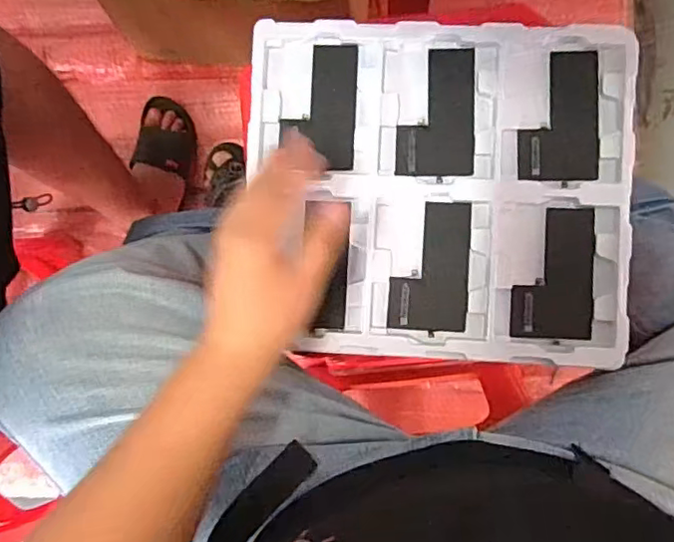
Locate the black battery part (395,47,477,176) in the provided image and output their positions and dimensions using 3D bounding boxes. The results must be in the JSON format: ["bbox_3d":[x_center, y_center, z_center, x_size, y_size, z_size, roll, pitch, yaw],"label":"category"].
[{"bbox_3d":[0.085,-0.135,0.500,0.066,0.006,0.106,1,87,5],"label":"black battery part"}]

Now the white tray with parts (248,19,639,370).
[{"bbox_3d":[0.083,-0.068,0.492,0.311,0.015,0.274,3,87,5],"label":"white tray with parts"}]

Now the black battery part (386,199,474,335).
[{"bbox_3d":[0.080,-0.004,0.497,0.065,0.004,0.108,4,88,5],"label":"black battery part"}]

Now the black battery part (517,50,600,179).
[{"bbox_3d":[0.186,-0.130,0.492,0.065,0.005,0.107,1,87,5],"label":"black battery part"}]

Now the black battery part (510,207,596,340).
[{"bbox_3d":[0.180,0.002,0.488,0.065,0.005,0.107,2,87,5],"label":"black battery part"}]

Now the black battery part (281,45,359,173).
[{"bbox_3d":[-0.015,-0.142,0.507,0.064,0.006,0.106,4,88,5],"label":"black battery part"}]

